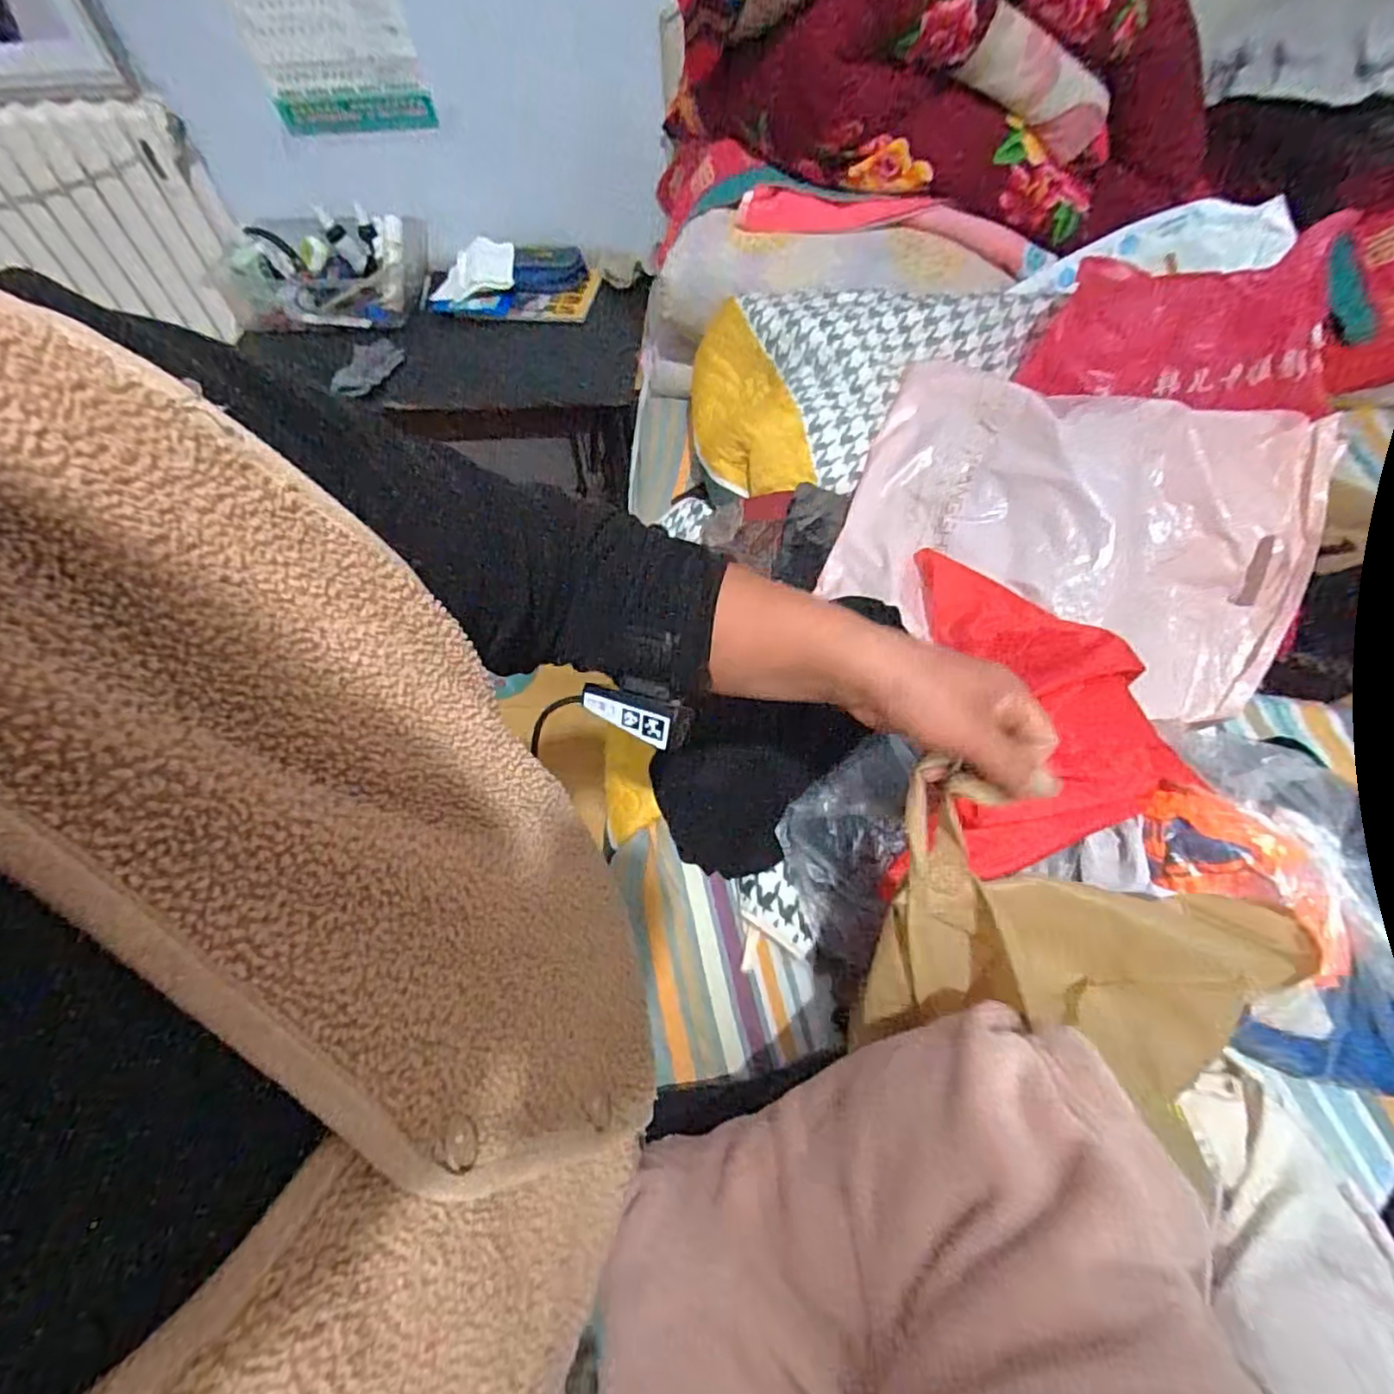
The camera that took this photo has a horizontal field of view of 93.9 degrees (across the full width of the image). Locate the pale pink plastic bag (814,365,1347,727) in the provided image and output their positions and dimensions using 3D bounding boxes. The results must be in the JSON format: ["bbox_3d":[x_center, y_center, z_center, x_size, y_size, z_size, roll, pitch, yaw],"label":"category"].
[{"bbox_3d":[0.401,-0.185,0.696,0.453,0.066,0.312,21,93,12],"label":"pale pink plastic bag"}]

